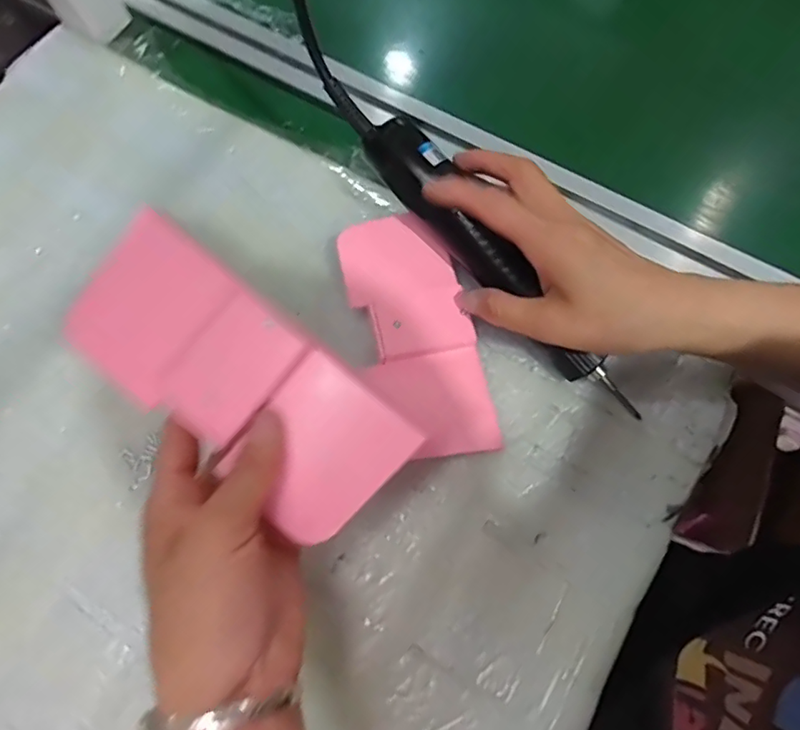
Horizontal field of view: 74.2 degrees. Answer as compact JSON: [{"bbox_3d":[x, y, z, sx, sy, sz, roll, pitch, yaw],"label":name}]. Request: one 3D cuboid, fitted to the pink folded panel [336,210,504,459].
[{"bbox_3d":[0.009,-0.021,0.338,0.069,0.031,0.161,-12,71,-4],"label":"pink folded panel"}]

